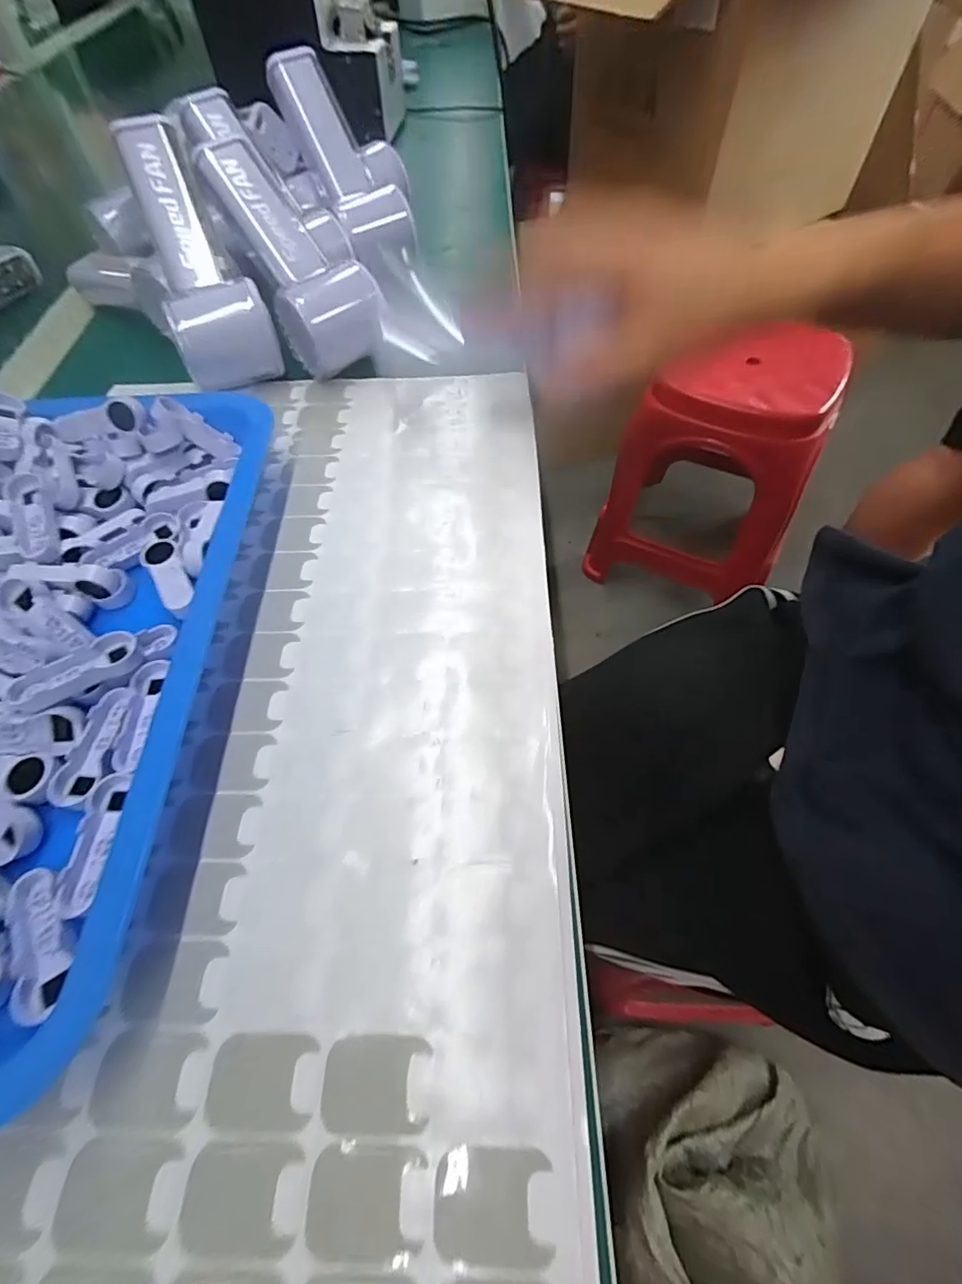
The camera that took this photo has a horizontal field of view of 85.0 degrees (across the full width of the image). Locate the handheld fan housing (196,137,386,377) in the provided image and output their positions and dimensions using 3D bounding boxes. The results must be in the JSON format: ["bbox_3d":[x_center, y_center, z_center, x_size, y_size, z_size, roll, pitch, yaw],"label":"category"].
[{"bbox_3d":[-0.126,-0.260,0.349,0.059,0.048,0.153,-36,96,-17],"label":"handheld fan housing"}]

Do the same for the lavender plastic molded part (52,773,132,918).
[{"bbox_3d":[-0.147,0.076,0.201,0.011,0.010,0.050,-4,58,2],"label":"lavender plastic molded part"}]

